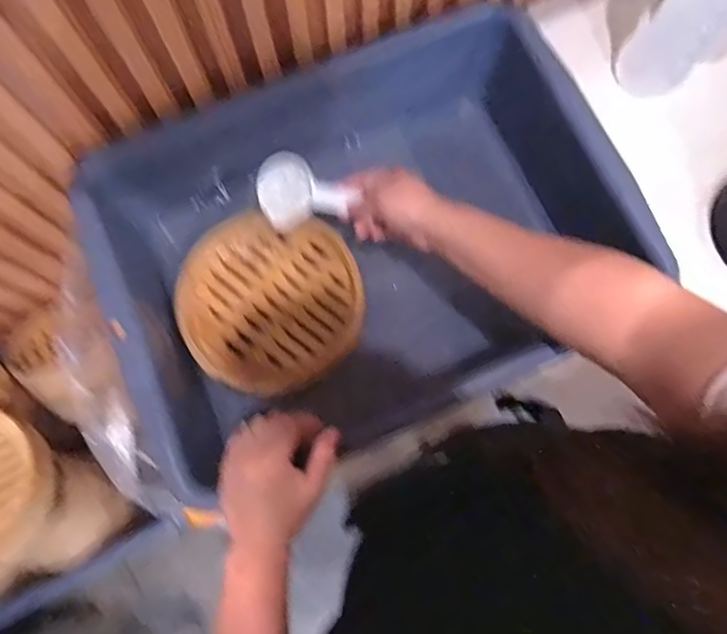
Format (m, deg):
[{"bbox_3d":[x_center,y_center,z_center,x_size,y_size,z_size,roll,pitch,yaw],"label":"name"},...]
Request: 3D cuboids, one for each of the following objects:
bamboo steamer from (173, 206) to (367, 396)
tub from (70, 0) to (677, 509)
[{"bbox_3d":[-0.106,-0.024,0.612,0.201,0.038,0.208,0,76,1],"label":"bamboo steamer"},{"bbox_3d":[0.009,-0.064,0.596,0.514,0.173,0.349,-26,77,-6],"label":"tub"}]

